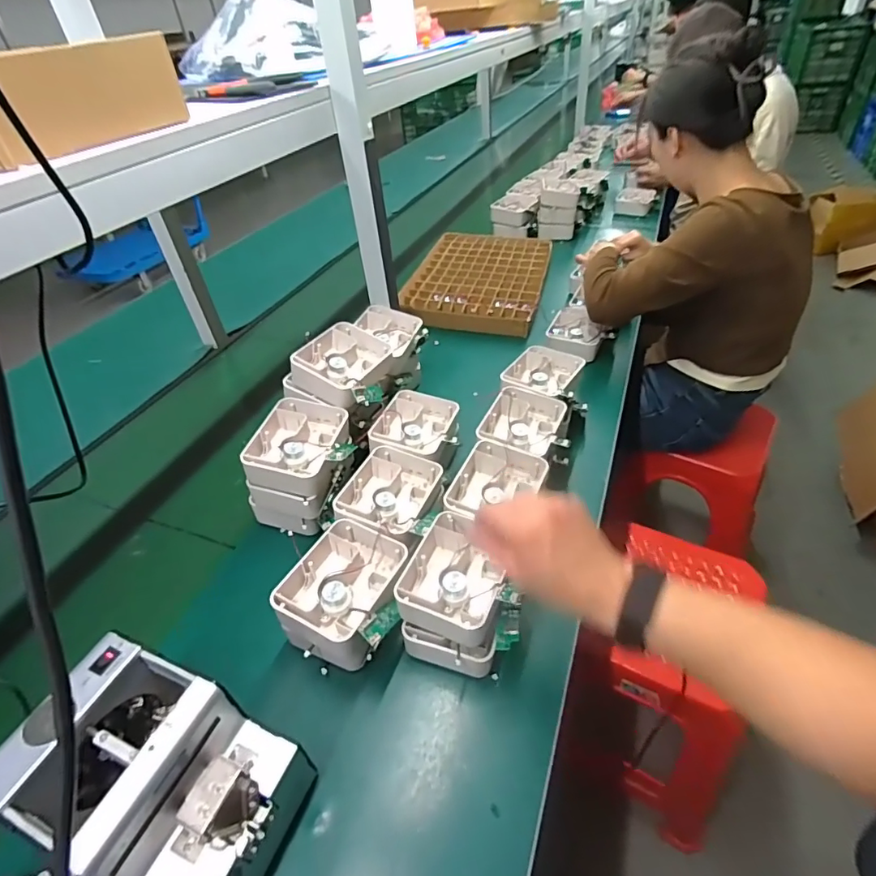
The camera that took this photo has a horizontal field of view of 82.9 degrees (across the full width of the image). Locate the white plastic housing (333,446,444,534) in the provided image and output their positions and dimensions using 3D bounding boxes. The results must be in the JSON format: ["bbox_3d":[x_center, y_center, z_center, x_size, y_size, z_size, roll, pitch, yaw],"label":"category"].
[{"bbox_3d":[-0.060,0.074,0.629,0.105,0.045,0.130,9,43,17],"label":"white plastic housing"}]

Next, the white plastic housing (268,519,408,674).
[{"bbox_3d":[-0.103,0.174,0.553,0.111,0.079,0.133,13,44,20],"label":"white plastic housing"}]

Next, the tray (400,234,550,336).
[{"bbox_3d":[0.093,-0.370,1.157,0.302,0.050,0.427,8,43,15],"label":"tray"}]

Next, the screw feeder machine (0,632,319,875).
[{"bbox_3d":[-0.215,0.270,0.393,0.168,0.138,0.121,12,44,20],"label":"screw feeder machine"}]

